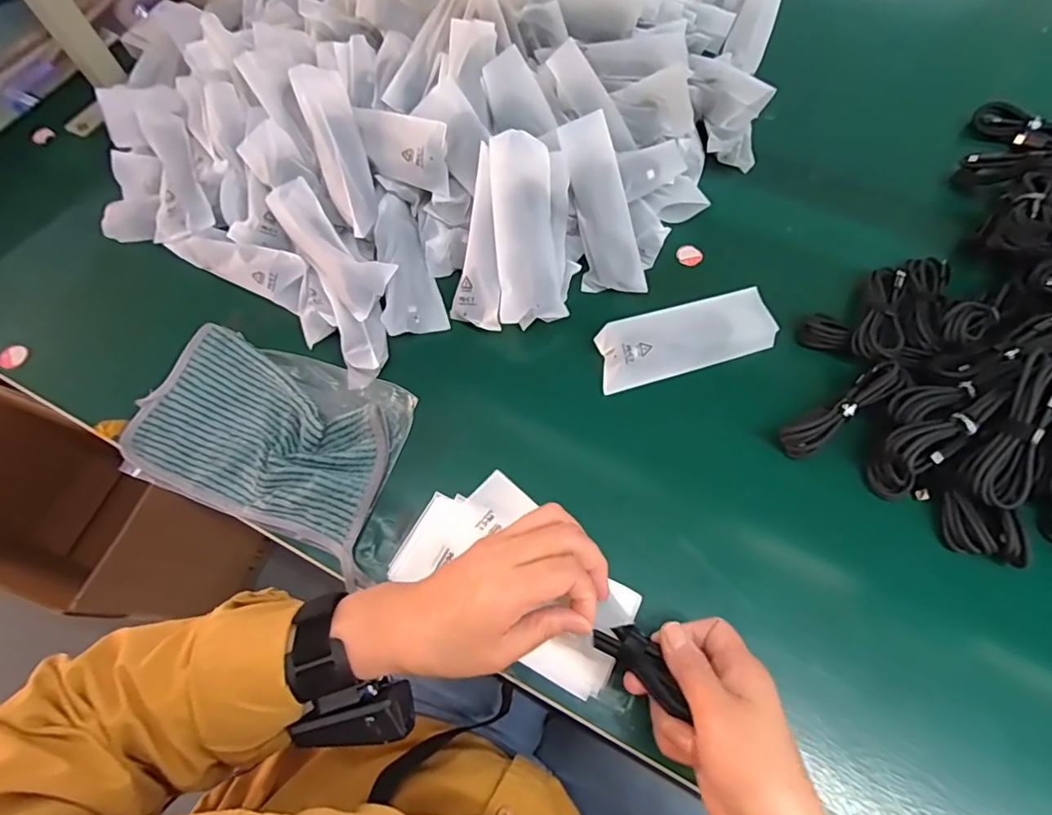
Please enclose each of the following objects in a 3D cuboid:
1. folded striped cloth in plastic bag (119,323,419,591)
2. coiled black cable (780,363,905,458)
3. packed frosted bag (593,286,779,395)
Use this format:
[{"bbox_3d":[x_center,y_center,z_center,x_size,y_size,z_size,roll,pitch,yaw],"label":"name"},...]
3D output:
[{"bbox_3d":[-0.208,0.024,0.450,0.220,0.034,0.153,17,68,10],"label":"folded striped cloth in plastic bag"},{"bbox_3d":[0.259,0.000,0.438,0.112,0.031,0.026,-31,69,-11],"label":"coiled black cable"},{"bbox_3d":[0.140,-0.061,0.472,0.152,0.030,0.052,-15,66,-5],"label":"packed frosted bag"}]

